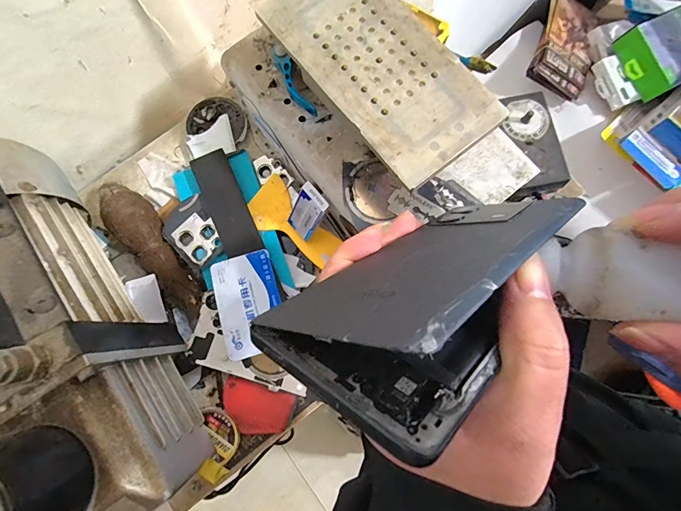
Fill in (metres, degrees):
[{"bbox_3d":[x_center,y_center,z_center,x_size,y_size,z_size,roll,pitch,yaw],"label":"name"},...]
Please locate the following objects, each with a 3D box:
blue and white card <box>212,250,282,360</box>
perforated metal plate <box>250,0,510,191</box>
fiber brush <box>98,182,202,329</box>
[{"bbox_3d":[-0.079,0.041,0.316,0.054,0.004,0.084,-16,82,-1],"label":"blue and white card"},{"bbox_3d":[0.020,-0.128,0.236,0.078,0.007,0.167,-38,79,-7],"label":"perforated metal plate"},{"bbox_3d":[-0.165,-0.006,0.324,0.036,0.032,0.139,-37,79,-7],"label":"fiber brush"}]

